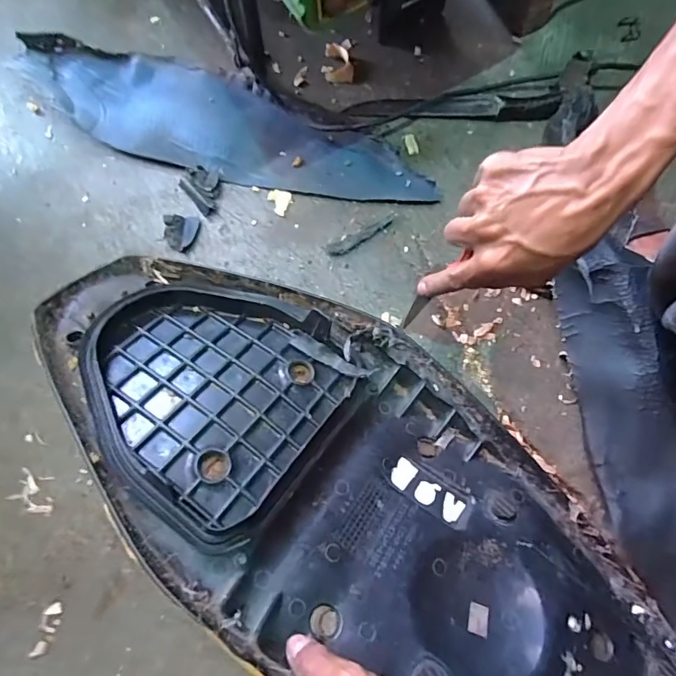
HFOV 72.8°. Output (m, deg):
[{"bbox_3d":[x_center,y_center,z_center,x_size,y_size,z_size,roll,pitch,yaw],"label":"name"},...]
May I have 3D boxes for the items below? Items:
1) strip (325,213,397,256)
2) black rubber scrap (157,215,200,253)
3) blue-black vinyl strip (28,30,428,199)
[{"bbox_3d":[0.028,-0.121,0.535,0.091,0.004,0.019,-31,80,-6],"label":"strip"},{"bbox_3d":[-0.183,-0.124,0.528,0.036,0.014,0.044,16,79,4],"label":"black rubber scrap"},{"bbox_3d":[-0.134,-0.248,0.551,0.501,0.023,0.122,19,83,2],"label":"blue-black vinyl strip"}]

